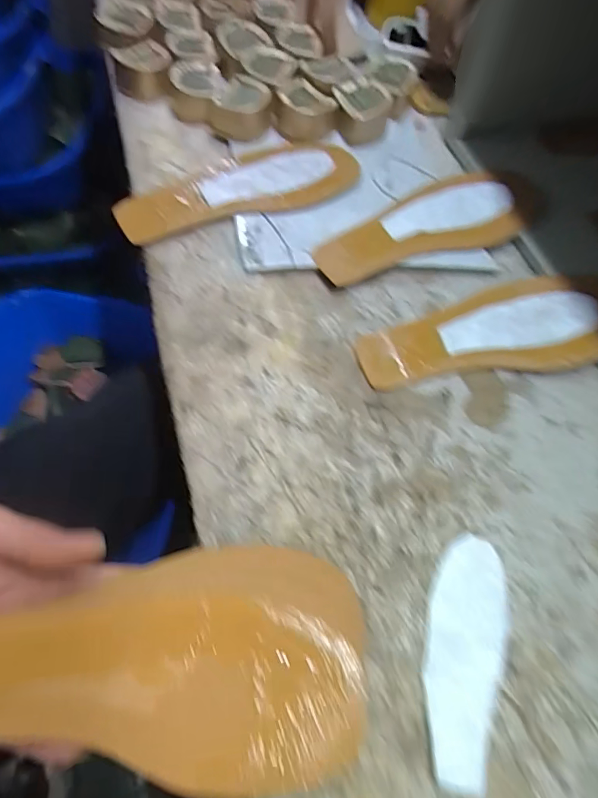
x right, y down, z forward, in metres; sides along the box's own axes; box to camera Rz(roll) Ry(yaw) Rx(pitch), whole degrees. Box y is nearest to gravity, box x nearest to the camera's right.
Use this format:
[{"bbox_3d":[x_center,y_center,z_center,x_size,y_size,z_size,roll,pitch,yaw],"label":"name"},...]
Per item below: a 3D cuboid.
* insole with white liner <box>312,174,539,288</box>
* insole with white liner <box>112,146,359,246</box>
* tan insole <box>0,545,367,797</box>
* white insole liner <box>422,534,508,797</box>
[{"bbox_3d":[0.111,-0.146,0.365,0.206,0.013,0.067,-22,69,-11],"label":"insole with white liner"},{"bbox_3d":[-0.050,-0.183,0.375,0.207,0.011,0.071,-17,68,-9],"label":"insole with white liner"},{"bbox_3d":[-0.071,0.128,0.211,0.203,0.016,0.100,1,66,-8],"label":"tan insole"},{"bbox_3d":[0.091,0.136,0.235,0.041,0.011,0.117,14,67,4],"label":"white insole liner"}]

